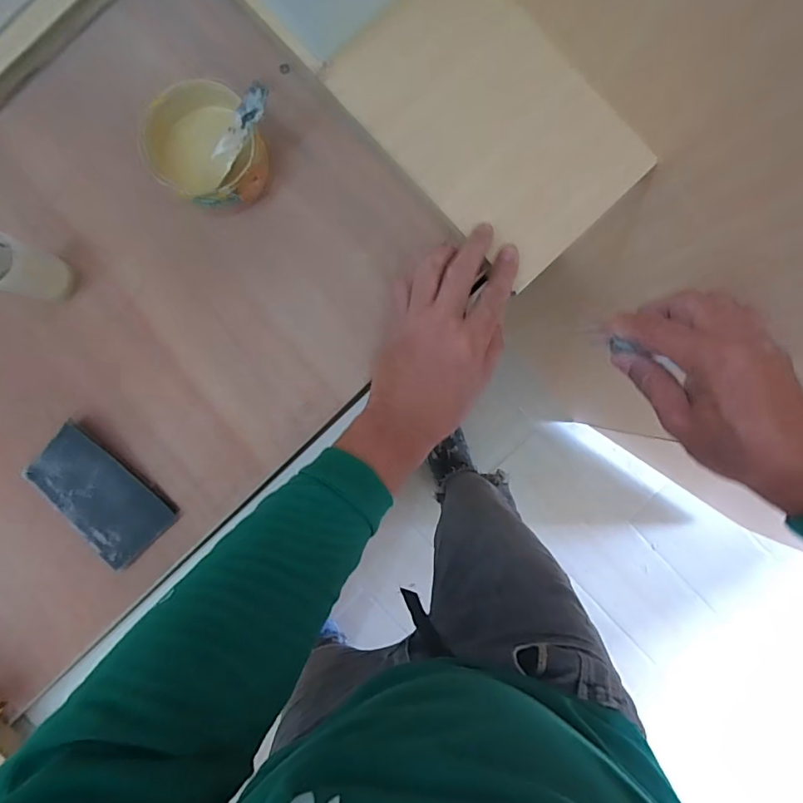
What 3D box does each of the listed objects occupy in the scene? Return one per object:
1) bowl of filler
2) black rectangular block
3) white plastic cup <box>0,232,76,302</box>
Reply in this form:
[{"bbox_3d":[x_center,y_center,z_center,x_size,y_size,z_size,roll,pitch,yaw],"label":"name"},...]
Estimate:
[{"bbox_3d":[-0.148,-0.191,0.375,0.079,0.049,0.082,0,91,0],"label":"bowl of filler"},{"bbox_3d":[-0.244,0.076,0.386,0.108,0.017,0.063,44,91,4],"label":"black rectangular block"},{"bbox_3d":[-0.287,-0.099,0.365,0.036,0.068,0.037,0,88,3],"label":"white plastic cup"}]

